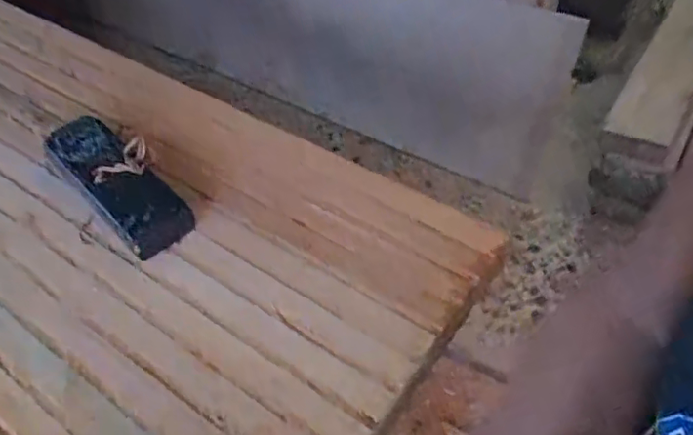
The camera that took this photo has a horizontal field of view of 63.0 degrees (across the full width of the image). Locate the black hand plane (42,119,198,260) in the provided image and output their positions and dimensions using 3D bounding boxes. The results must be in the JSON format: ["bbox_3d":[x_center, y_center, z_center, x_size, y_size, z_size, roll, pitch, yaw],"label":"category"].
[{"bbox_3d":[-0.219,-0.033,0.542,0.164,0.054,0.059,36,58,29],"label":"black hand plane"}]

